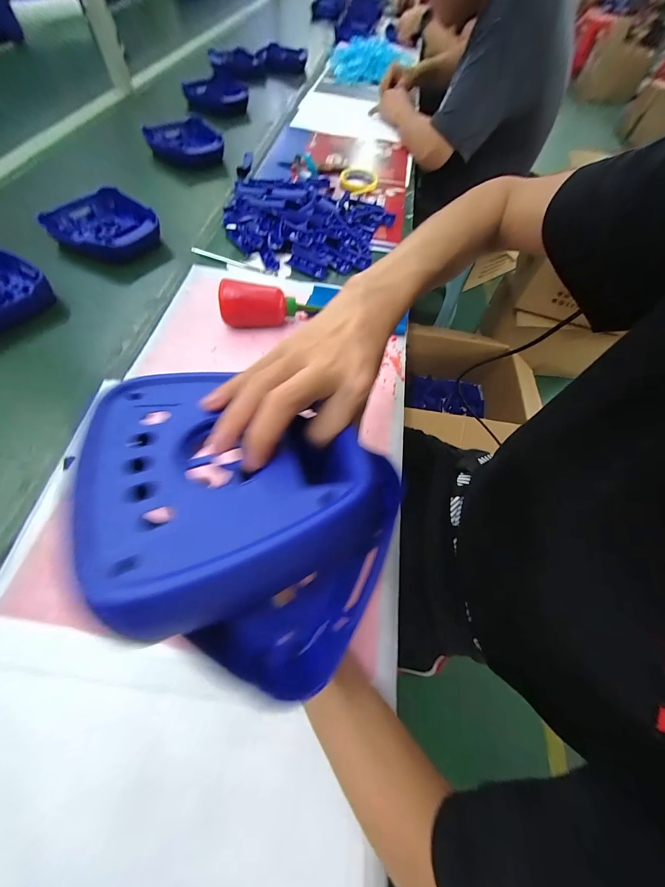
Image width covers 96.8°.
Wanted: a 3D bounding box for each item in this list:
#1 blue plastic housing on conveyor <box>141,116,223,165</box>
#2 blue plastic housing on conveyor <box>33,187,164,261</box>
[{"bbox_3d":[-0.372,-0.756,0.743,0.179,0.044,0.180,-18,66,-13],"label":"blue plastic housing on conveyor"},{"bbox_3d":[-0.431,-0.412,0.565,0.165,0.049,0.181,2,63,-4],"label":"blue plastic housing on conveyor"}]

